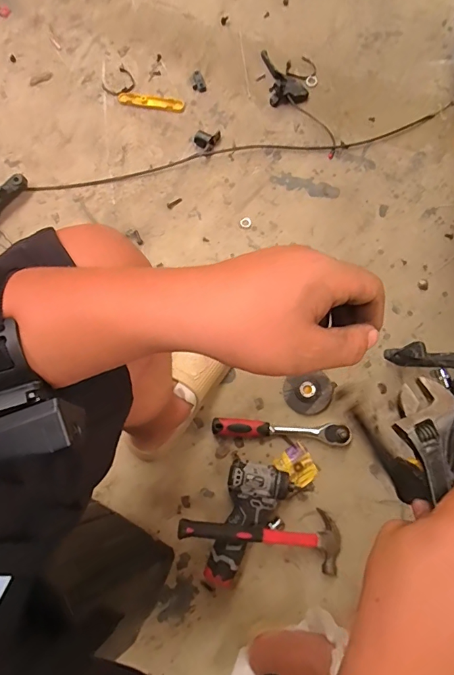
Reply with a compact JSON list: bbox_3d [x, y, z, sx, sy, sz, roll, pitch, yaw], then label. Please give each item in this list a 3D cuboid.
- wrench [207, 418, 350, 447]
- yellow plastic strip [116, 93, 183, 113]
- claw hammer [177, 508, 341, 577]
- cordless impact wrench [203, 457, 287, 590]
[{"bbox_3d":[0.099,0.174,0.801,0.253,0.038,0.041,2,75,2],"label":"wrench"},{"bbox_3d":[-0.176,-0.548,1.001,0.157,0.011,0.030,13,76,5],"label":"yellow plastic strip"},{"bbox_3d":[0.057,0.334,0.734,0.285,0.040,0.089,10,75,-12],"label":"claw hammer"},{"bbox_3d":[0.038,0.331,0.760,0.109,0.063,0.211,14,76,6],"label":"cordless impact wrench"}]

